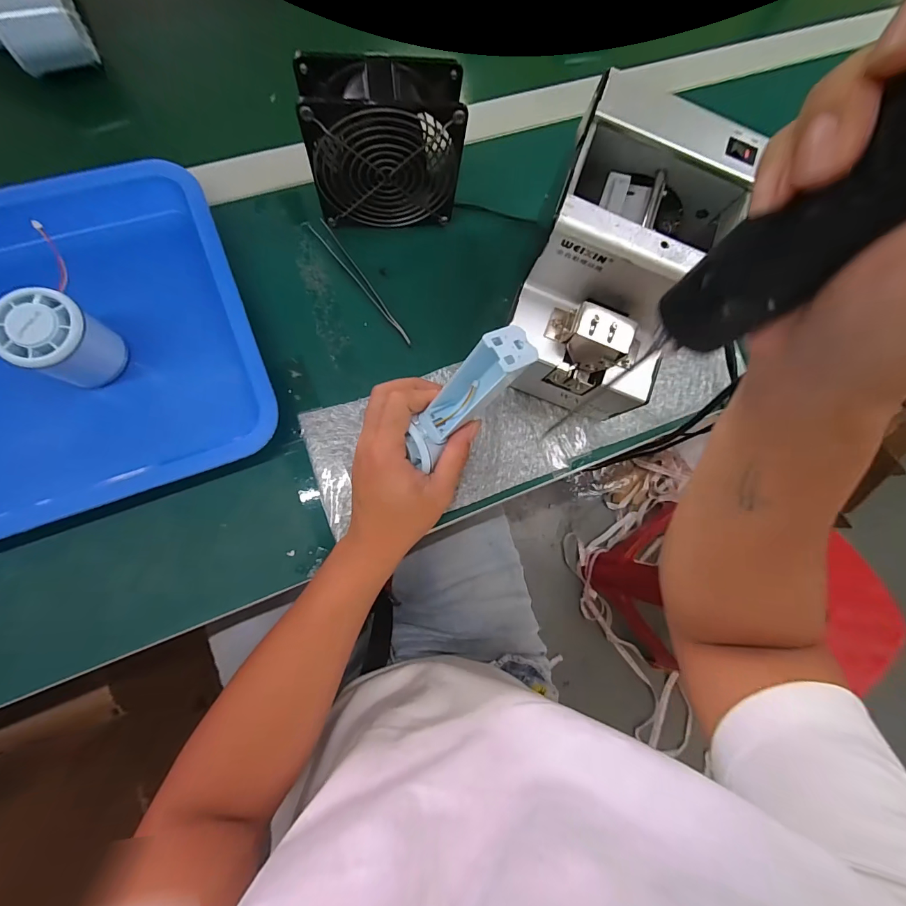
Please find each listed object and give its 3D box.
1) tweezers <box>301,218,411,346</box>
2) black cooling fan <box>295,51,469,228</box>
[{"bbox_3d":[-0.084,-0.160,0.370,0.015,0.014,0.148,-40,88,-11],"label":"tweezers"},{"bbox_3d":[-0.055,-0.246,0.329,0.119,0.115,0.051,-5,84,-7],"label":"black cooling fan"}]

